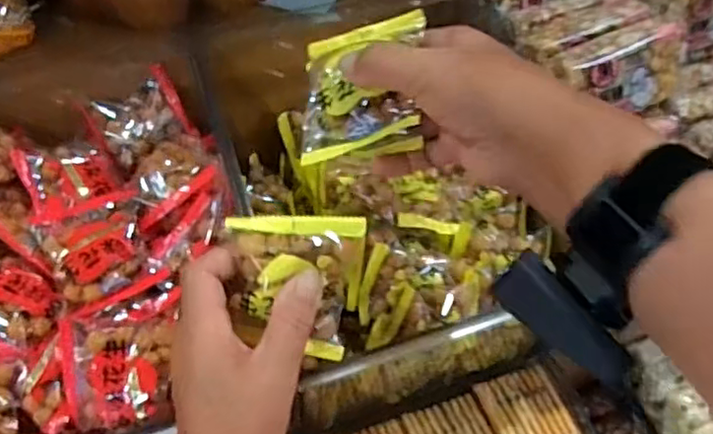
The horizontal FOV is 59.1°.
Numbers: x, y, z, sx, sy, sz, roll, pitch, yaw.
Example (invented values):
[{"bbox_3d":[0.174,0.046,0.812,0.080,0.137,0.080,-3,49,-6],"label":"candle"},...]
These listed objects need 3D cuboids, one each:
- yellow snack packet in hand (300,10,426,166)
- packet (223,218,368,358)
[{"bbox_3d":[0.001,-0.080,0.377,0.075,0.017,0.088,-7,66,21],"label":"yellow snack packet in hand"},{"bbox_3d":[-0.035,0.042,0.365,0.074,0.083,0.019,0,13,-9],"label":"packet"}]

